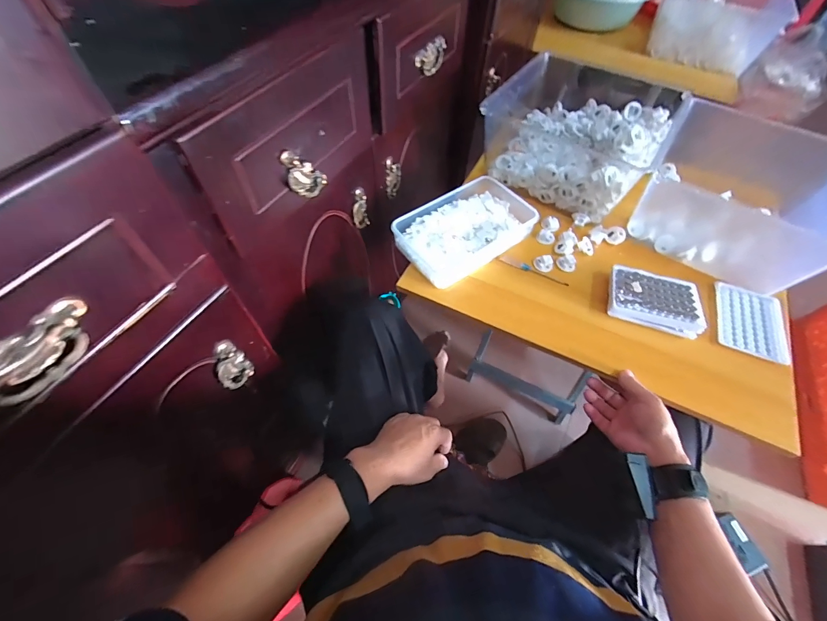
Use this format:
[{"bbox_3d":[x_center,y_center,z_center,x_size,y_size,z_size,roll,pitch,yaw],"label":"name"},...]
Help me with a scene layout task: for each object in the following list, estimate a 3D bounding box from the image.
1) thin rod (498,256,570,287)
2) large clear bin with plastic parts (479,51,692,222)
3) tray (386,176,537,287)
[{"bbox_3d":[0.213,-0.071,0.640,0.123,0.005,0.014,24,59,13],"label":"thin rod"},{"bbox_3d":[0.314,-0.350,0.728,0.305,0.146,0.274,31,61,17],"label":"large clear bin with plastic parts"},{"bbox_3d":[0.094,-0.150,0.658,0.243,0.044,0.148,-32,64,-21],"label":"tray"}]

